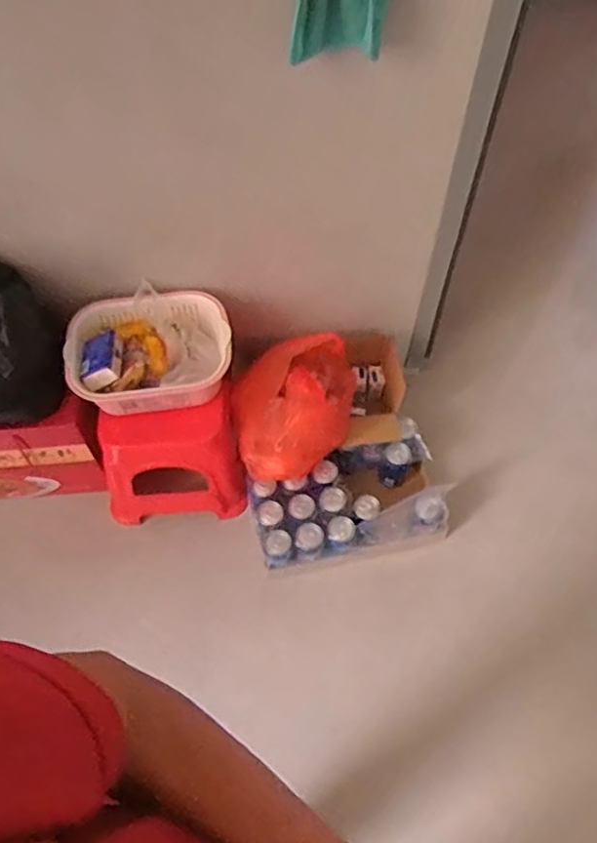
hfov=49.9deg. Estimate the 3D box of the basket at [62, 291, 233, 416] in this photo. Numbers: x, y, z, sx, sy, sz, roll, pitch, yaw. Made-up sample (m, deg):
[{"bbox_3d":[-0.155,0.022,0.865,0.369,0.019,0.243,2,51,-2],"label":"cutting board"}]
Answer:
[{"bbox_3d":[-0.286,-0.130,1.262,0.309,0.106,0.229,-1,59,0],"label":"basket"}]

